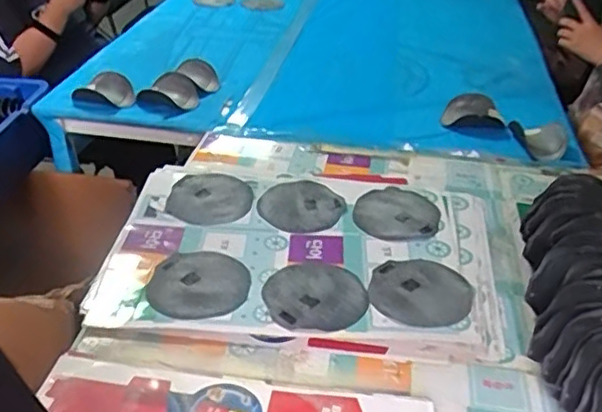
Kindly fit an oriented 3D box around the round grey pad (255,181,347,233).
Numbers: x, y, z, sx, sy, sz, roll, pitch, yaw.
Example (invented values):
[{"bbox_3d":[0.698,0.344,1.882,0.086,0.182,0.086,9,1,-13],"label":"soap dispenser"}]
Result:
[{"bbox_3d":[-0.001,-0.004,1.080,0.141,0.009,0.155,3,34,-2],"label":"round grey pad"}]

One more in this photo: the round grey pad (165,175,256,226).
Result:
[{"bbox_3d":[-0.161,-0.010,1.084,0.145,0.013,0.138,4,34,0],"label":"round grey pad"}]

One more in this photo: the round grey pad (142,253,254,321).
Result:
[{"bbox_3d":[-0.150,0.112,0.905,0.146,0.014,0.152,3,34,-2],"label":"round grey pad"}]

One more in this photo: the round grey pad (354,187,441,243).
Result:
[{"bbox_3d":[0.168,0.012,1.066,0.142,0.010,0.171,17,36,19],"label":"round grey pad"}]

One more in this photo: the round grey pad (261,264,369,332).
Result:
[{"bbox_3d":[0.020,0.129,0.884,0.146,0.009,0.139,3,34,-2],"label":"round grey pad"}]

